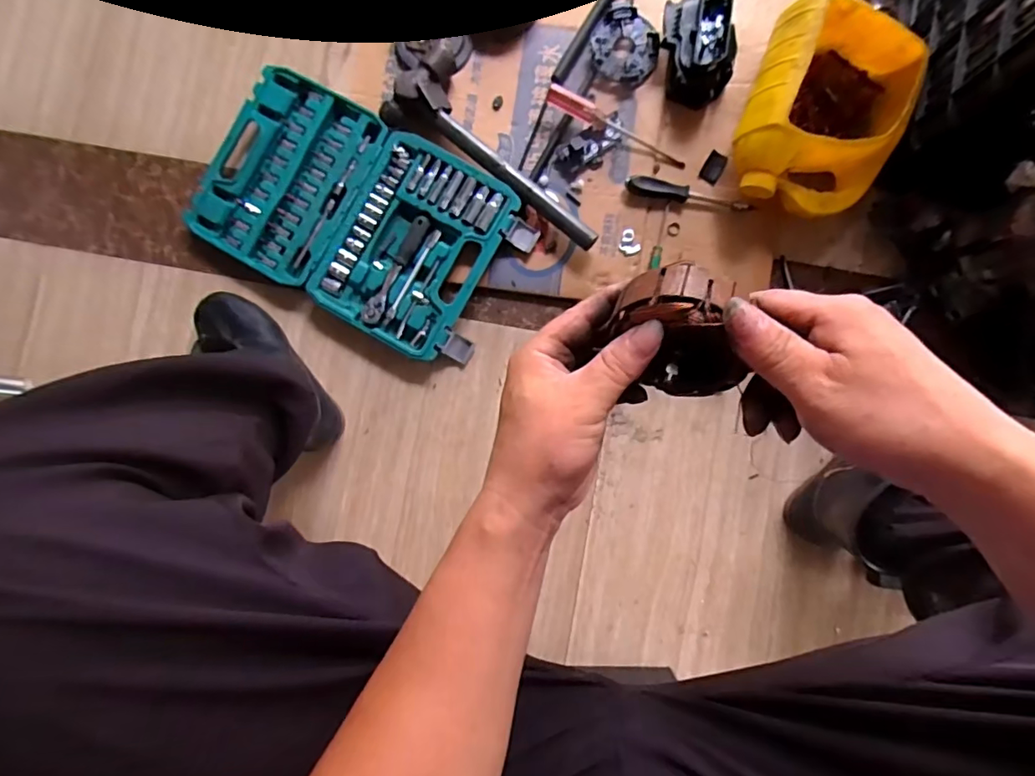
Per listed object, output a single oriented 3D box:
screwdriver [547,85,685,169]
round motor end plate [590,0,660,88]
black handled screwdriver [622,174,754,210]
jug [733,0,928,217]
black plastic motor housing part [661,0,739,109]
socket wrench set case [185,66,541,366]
[{"bbox_3d":[0.129,-0.339,0.677,0.195,0.026,0.021,27,88,3],"label":"screwdriver"},{"bbox_3d":[0.142,-0.452,0.693,0.083,0.015,0.102,-32,86,0],"label":"round motor end plate"},{"bbox_3d":[0.224,-0.252,0.681,0.163,0.025,0.022,8,87,2],"label":"black handled screwdriver"},{"bbox_3d":[0.369,-0.330,0.633,0.174,0.115,0.224,17,88,3],"label":"jug"},{"bbox_3d":[0.230,-0.432,0.664,0.081,0.067,0.119,-4,87,2],"label":"black plastic motor housing part"},{"bbox_3d":[-0.217,-0.228,0.696,0.430,0.033,0.250,30,88,3],"label":"socket wrench set case"}]

